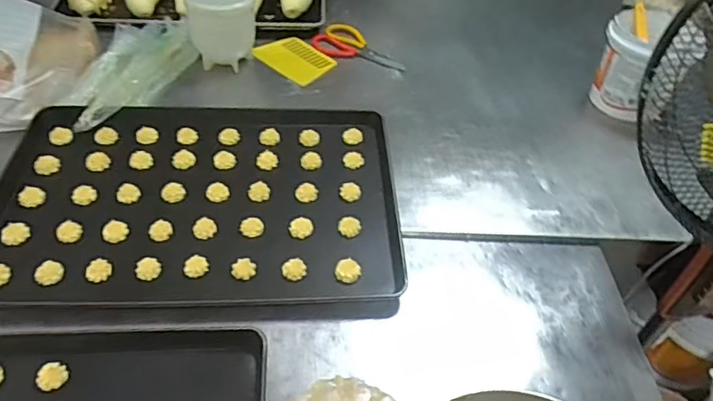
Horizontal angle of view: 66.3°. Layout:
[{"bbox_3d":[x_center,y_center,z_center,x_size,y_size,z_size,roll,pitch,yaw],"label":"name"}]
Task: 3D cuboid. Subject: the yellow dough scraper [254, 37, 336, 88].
[{"bbox_3d":[-0.131,-0.303,1.166,0.159,0.004,0.112,38,59,23],"label":"yellow dough scraper"}]

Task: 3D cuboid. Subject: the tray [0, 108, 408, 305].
[{"bbox_3d":[-0.240,-0.016,0.851,0.593,0.031,0.388,0,45,-5],"label":"tray"}]

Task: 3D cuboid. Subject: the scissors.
[{"bbox_3d":[0.007,-0.329,1.196,0.222,0.013,0.108,29,50,22],"label":"scissors"}]

